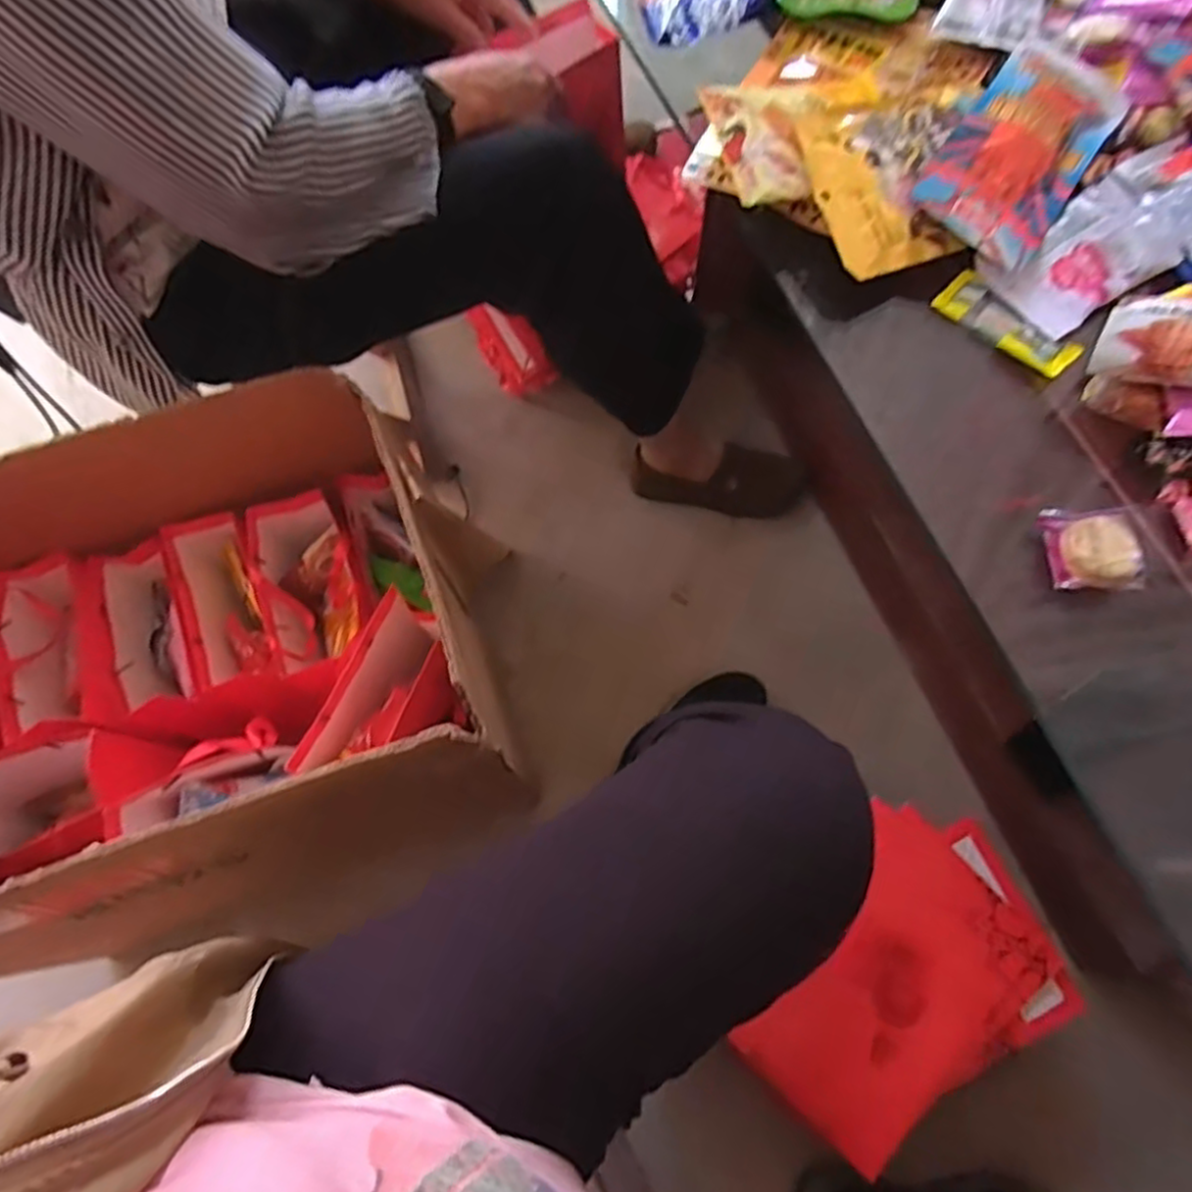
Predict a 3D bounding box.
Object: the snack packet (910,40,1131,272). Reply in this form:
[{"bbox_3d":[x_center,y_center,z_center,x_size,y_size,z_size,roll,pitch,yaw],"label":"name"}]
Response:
[{"bbox_3d":[0.323,-0.337,0.525,0.096,0.026,0.201,35,75,12],"label":"snack packet"}]

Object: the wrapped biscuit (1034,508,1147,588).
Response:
[{"bbox_3d":[0.310,-0.030,0.435,0.050,0.016,0.050,5,71,3],"label":"wrapped biscuit"}]

